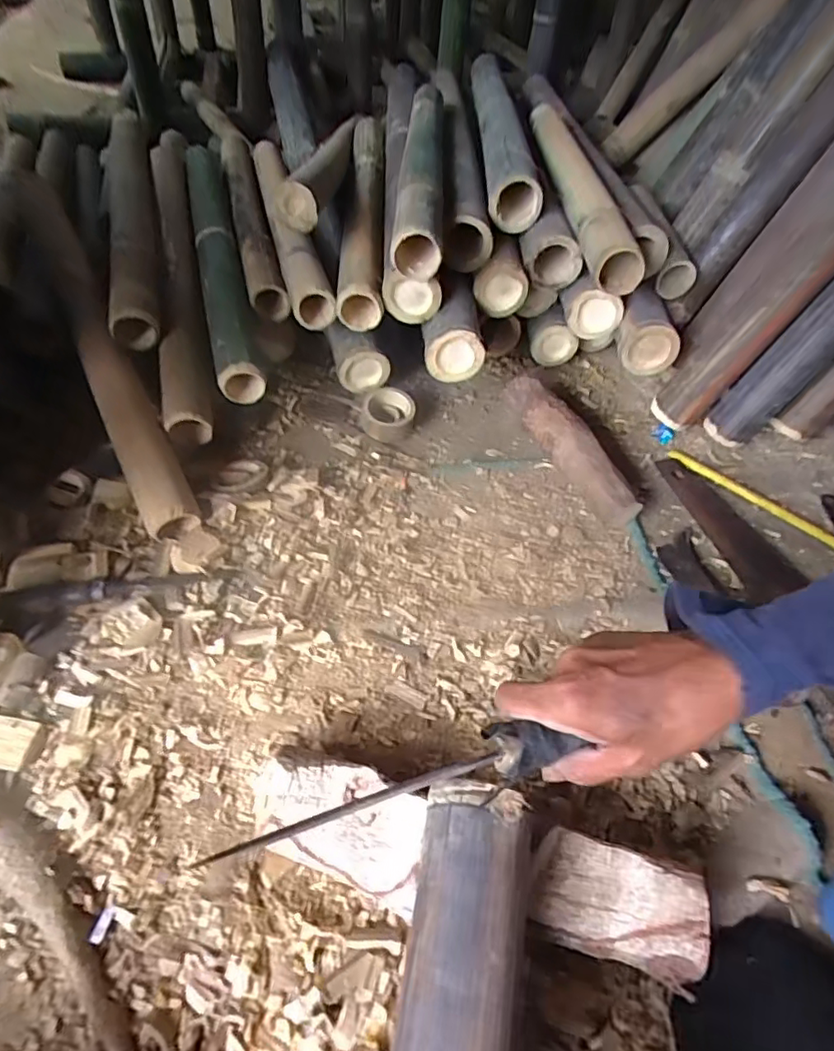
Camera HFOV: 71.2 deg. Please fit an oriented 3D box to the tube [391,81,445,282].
[{"bbox_3d":[0.013,-0.542,0.867,0.065,0.076,0.630,5,50,-2],"label":"tube"}]

